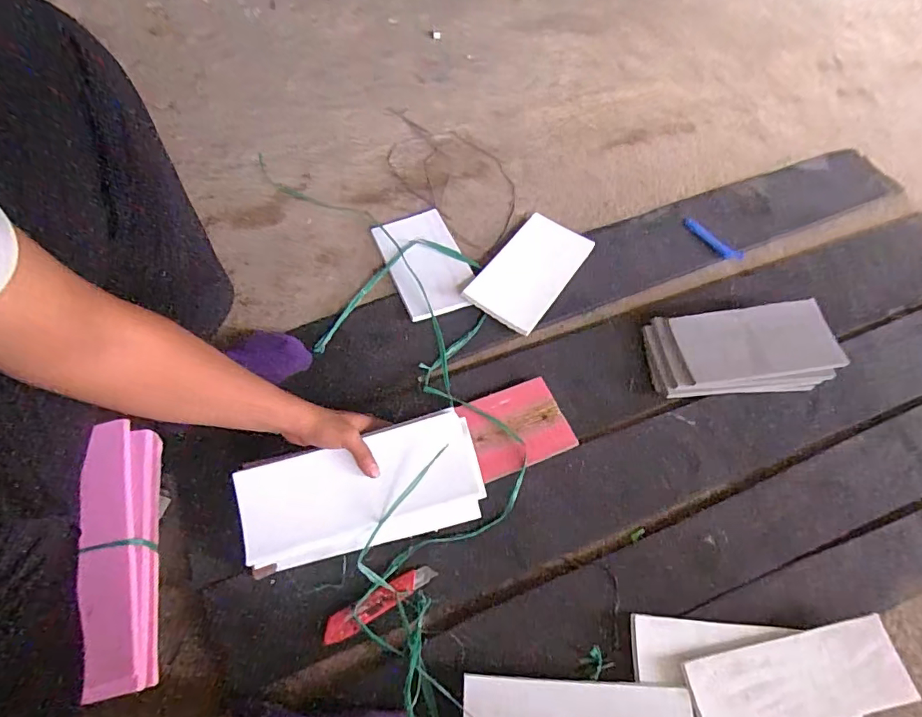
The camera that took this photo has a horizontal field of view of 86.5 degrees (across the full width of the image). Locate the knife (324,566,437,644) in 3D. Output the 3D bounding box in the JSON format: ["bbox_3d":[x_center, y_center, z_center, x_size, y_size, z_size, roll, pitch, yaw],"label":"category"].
[{"bbox_3d":[-0.109,0.326,0.656,0.159,0.008,0.033,-25,67,-16],"label":"knife"}]

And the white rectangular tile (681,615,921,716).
[{"bbox_3d":[0.430,0.413,0.627,0.278,0.012,0.100,-13,58,-3],"label":"white rectangular tile"}]

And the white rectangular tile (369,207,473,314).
[{"bbox_3d":[-0.066,-0.182,0.930,0.138,0.018,0.243,-21,66,-14],"label":"white rectangular tile"}]

